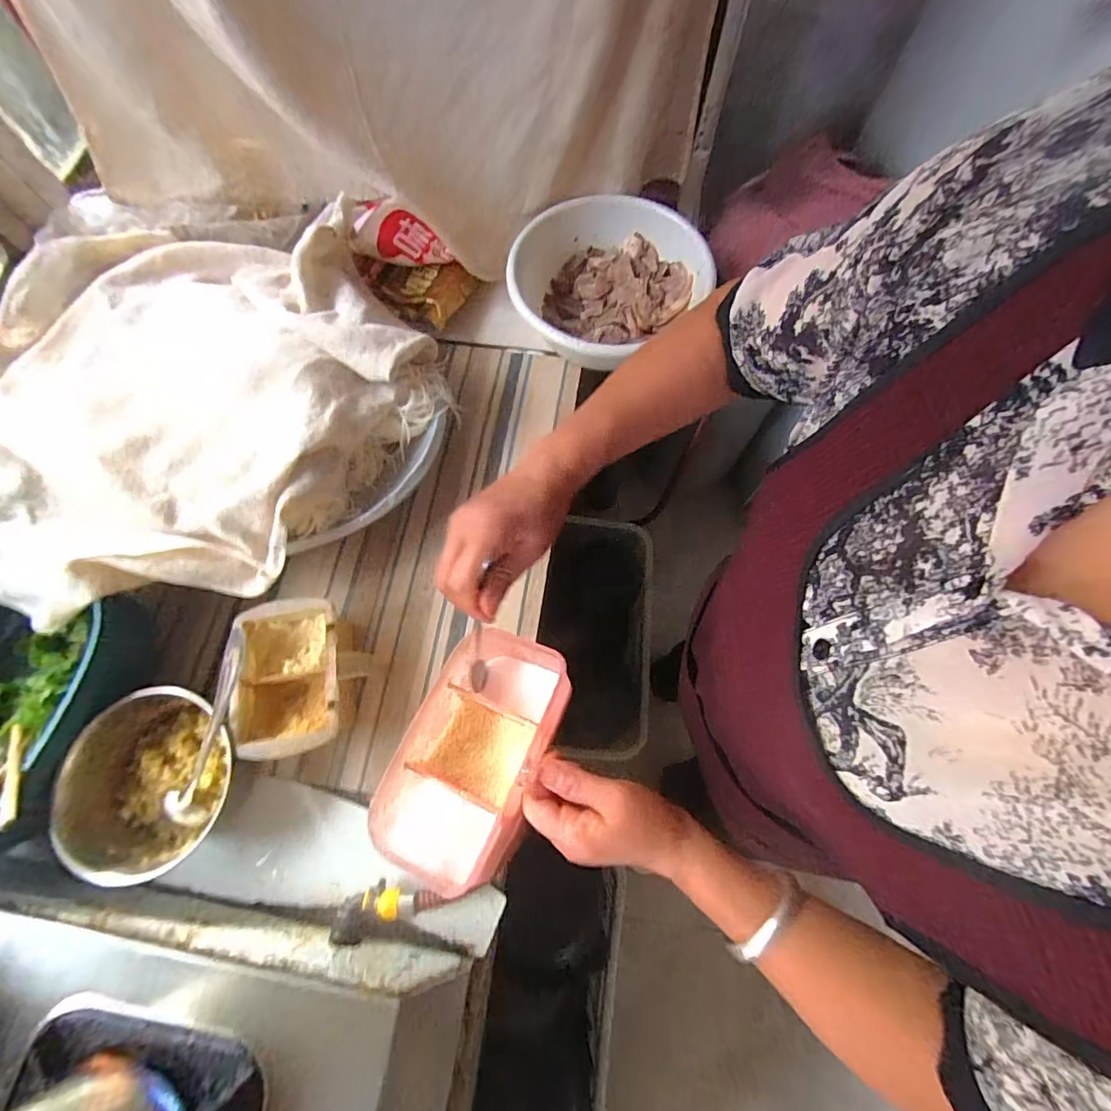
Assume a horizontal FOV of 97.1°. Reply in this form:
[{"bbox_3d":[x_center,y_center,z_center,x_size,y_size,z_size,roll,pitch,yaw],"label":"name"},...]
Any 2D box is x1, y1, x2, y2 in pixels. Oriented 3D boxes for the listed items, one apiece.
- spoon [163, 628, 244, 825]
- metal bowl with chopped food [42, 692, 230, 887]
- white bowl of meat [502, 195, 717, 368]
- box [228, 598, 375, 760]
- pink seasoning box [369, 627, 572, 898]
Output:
[{"bbox_3d":[-0.318,0.158,0.460,0.032,0.026,0.182,18,90,7],"label":"spoon"},{"bbox_3d":[-0.381,0.214,0.468,0.143,0.070,0.158,-18,72,-5],"label":"metal bowl with chopped food"},{"bbox_3d":[0.069,-0.348,0.651,0.243,0.092,0.238,0,71,1],"label":"white bowl of meat"},{"bbox_3d":[-0.256,0.126,0.501,0.111,0.071,0.148,-7,71,-1],"label":"box"},{"bbox_3d":[-0.061,0.152,0.394,0.105,0.078,0.177,22,73,8],"label":"pink seasoning box"}]

